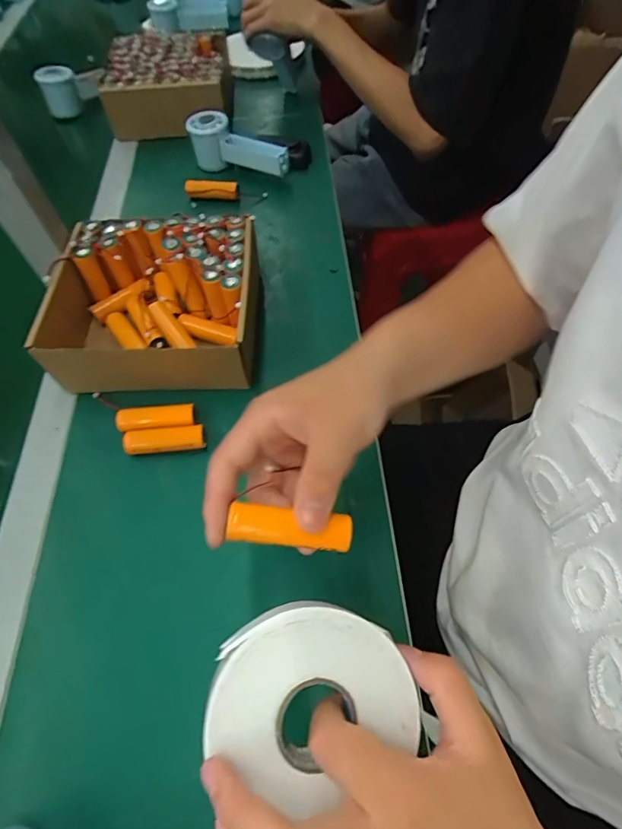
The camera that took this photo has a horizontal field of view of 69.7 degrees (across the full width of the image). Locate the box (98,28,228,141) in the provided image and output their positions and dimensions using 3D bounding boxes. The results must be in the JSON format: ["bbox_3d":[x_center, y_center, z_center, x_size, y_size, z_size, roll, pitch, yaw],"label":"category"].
[{"bbox_3d":[-0.219,-0.528,0.695,0.184,0.071,0.180,-8,59,-2],"label":"box"}]

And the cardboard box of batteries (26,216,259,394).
[{"bbox_3d":[-0.165,-0.117,0.462,0.215,0.075,0.184,-4,59,1],"label":"cardboard box of batteries"}]

